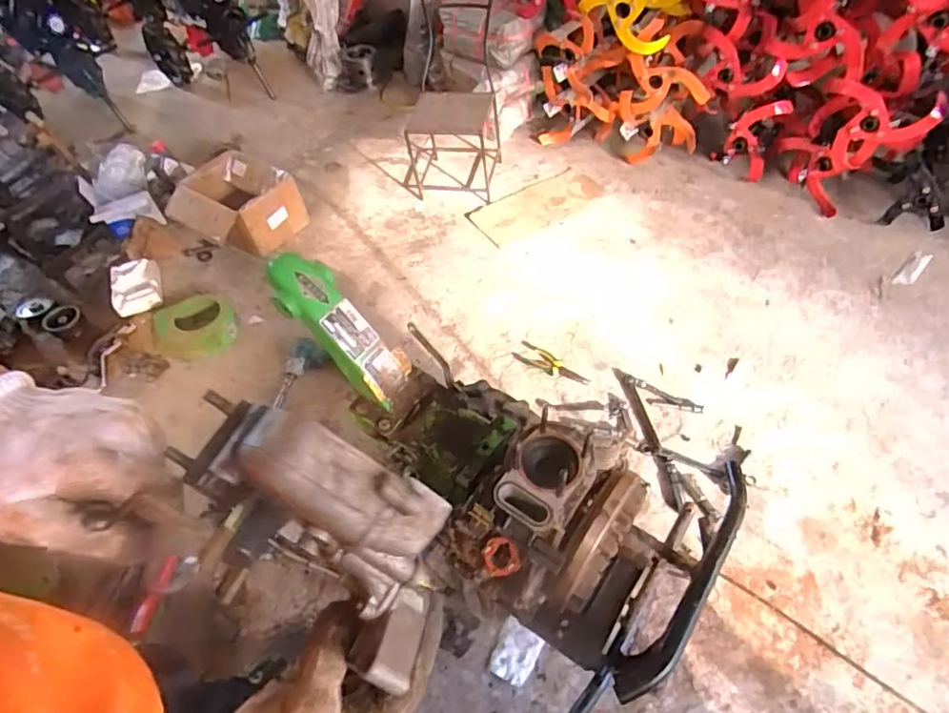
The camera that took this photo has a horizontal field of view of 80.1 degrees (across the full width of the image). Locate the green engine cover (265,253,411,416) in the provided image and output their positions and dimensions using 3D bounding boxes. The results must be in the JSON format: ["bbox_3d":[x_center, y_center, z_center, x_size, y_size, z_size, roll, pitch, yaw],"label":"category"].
[{"bbox_3d":[-0.221,-0.048,0.944,0.054,0.302,0.102,-8,36,54],"label":"green engine cover"}]

